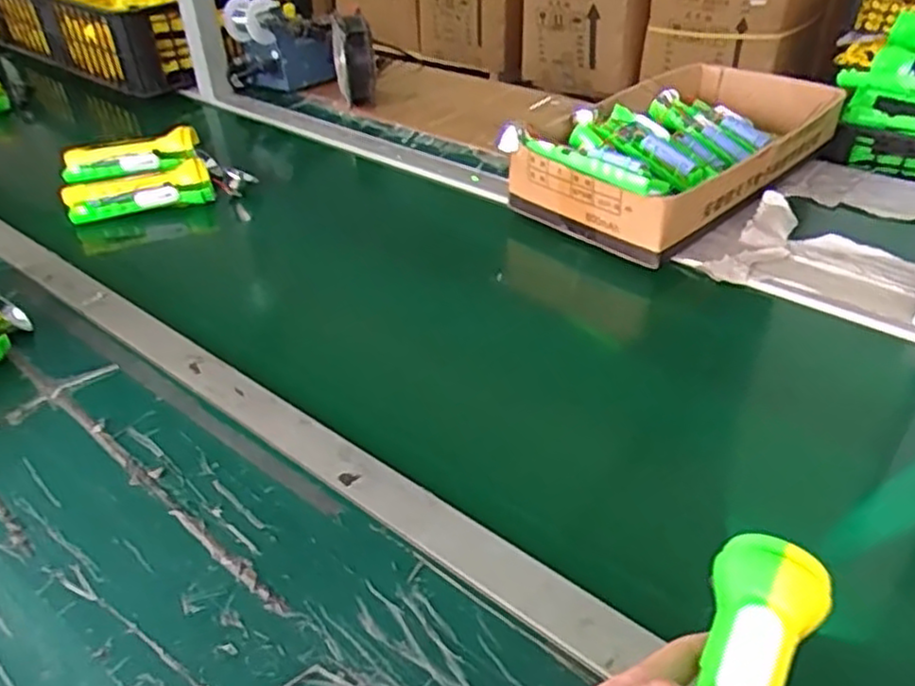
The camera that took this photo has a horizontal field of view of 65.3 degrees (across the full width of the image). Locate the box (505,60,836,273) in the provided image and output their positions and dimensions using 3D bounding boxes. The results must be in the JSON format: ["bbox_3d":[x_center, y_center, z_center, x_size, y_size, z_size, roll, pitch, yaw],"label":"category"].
[{"bbox_3d":[0.281,-0.251,0.878,0.446,0.091,0.230,-31,47,-33],"label":"box"}]

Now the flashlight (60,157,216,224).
[{"bbox_3d":[-0.368,-0.174,0.830,0.157,0.036,0.052,-26,44,-29],"label":"flashlight"}]

